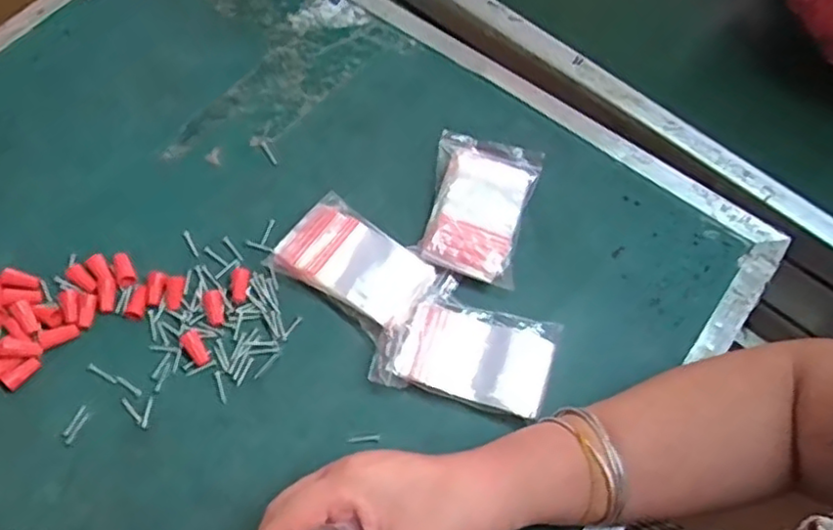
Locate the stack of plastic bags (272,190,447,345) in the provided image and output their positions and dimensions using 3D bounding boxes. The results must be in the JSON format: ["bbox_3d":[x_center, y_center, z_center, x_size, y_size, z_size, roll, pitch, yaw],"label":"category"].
[{"bbox_3d":[-0.041,-0.002,0.446,0.105,0.022,0.065,36,69,15],"label":"stack of plastic bags"}]

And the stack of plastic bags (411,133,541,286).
[{"bbox_3d":[0.044,-0.045,0.469,0.072,0.023,0.113,14,65,6],"label":"stack of plastic bags"}]

